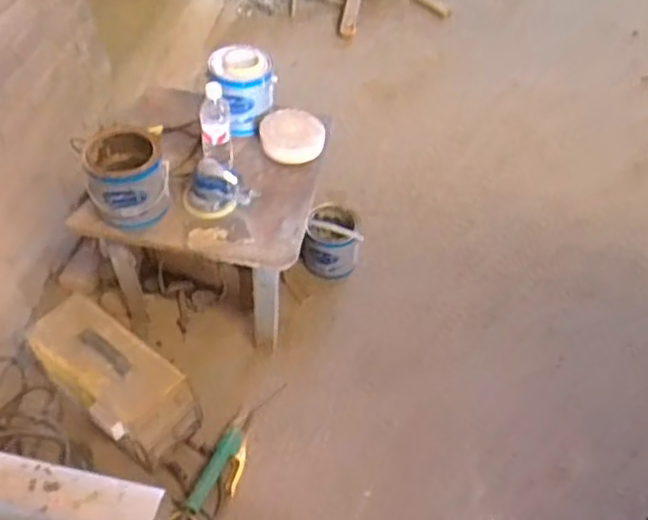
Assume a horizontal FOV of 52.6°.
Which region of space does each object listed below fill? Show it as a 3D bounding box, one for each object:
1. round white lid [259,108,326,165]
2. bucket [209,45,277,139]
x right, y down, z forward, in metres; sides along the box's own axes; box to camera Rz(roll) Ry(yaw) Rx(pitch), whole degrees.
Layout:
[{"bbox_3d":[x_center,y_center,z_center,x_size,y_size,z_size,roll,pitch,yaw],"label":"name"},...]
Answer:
[{"bbox_3d":[-0.075,-0.298,1.560,0.153,0.046,0.151,-1,49,-2],"label":"round white lid"},{"bbox_3d":[-0.196,-0.406,1.594,0.154,0.144,0.172,-6,50,-5],"label":"bucket"}]

